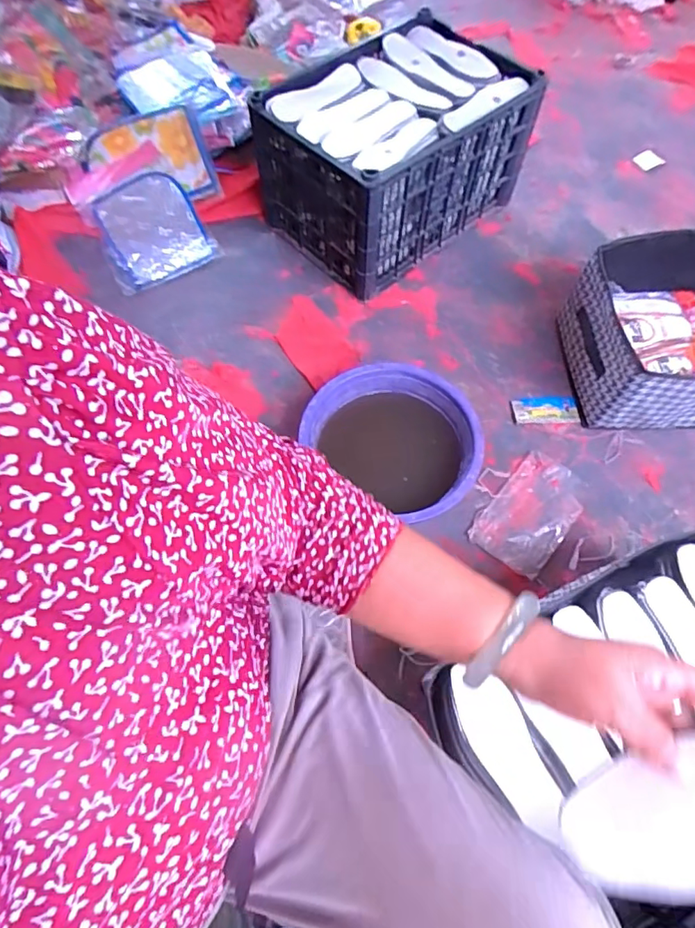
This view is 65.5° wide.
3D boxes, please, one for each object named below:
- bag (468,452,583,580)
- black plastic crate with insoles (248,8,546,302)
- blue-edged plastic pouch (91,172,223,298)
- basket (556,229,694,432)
[{"bbox_3d":[0.316,0.081,0.925,0.131,0.014,0.201,37,69,17],"label":"bag"},{"bbox_3d":[0.096,-0.671,1.169,0.470,0.274,0.387,-36,68,-17],"label":"black plastic crate with insoles"},{"bbox_3d":[-0.465,-0.554,1.287,0.240,0.027,0.279,-24,77,4],"label":"blue-edged plastic pouch"},{"bbox_3d":[0.661,-0.235,0.987,0.455,0.165,0.320,-3,63,-1],"label":"basket"}]

